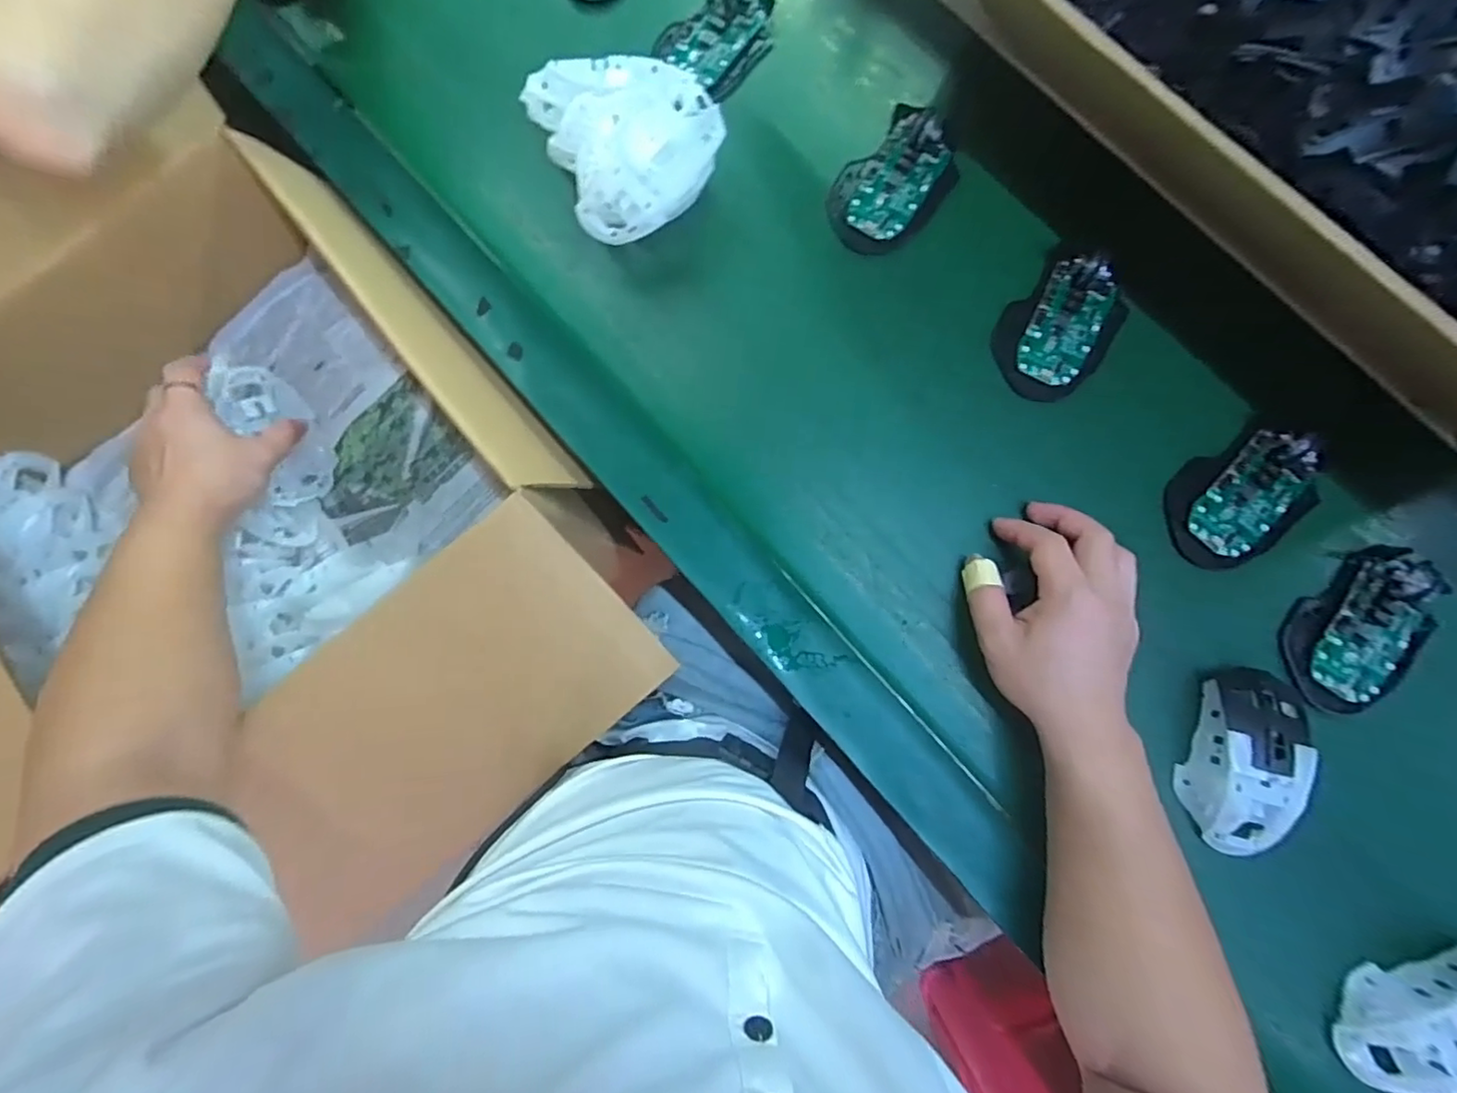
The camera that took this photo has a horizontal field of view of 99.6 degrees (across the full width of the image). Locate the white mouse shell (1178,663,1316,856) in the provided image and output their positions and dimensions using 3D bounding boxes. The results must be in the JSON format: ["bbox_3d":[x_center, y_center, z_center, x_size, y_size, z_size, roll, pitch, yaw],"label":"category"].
[{"bbox_3d":[0.336,0.140,0.400,0.060,0.046,0.119,16,84,5],"label":"white mouse shell"}]

